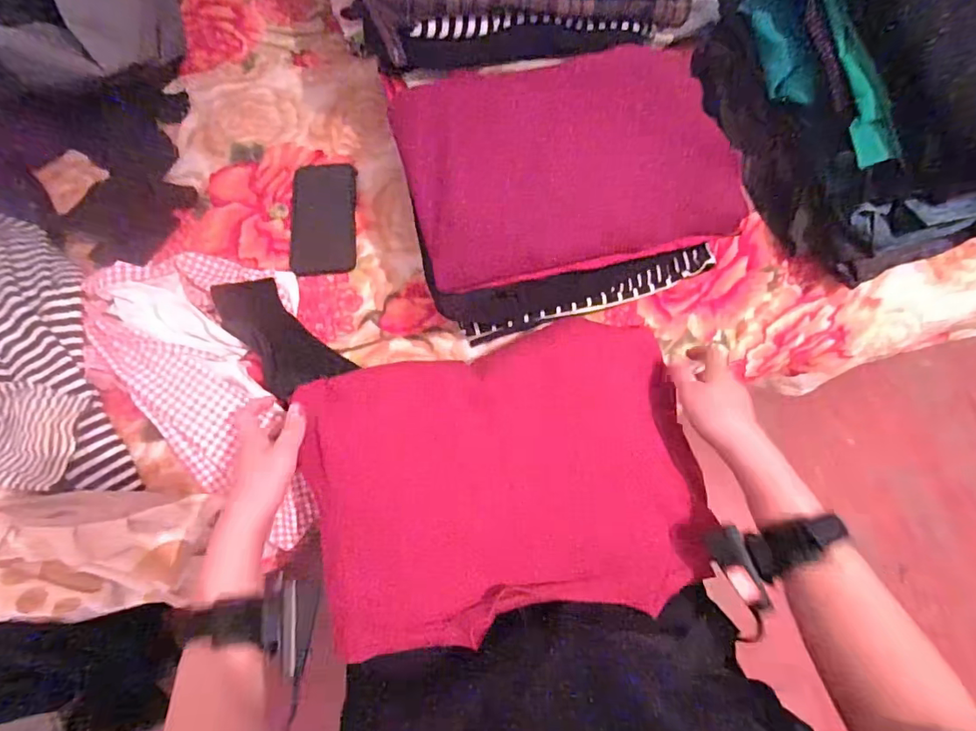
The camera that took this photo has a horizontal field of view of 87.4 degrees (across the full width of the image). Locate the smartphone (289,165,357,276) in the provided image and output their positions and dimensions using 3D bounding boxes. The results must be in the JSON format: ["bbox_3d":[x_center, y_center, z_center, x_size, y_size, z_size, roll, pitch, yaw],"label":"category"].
[{"bbox_3d":[-0.209,-0.191,0.651,0.080,0.006,0.166,-5,71,0],"label":"smartphone"}]

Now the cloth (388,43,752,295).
[{"bbox_3d":[0.076,-0.210,0.529,0.312,0.053,0.220,-12,71,-3],"label":"cloth"}]

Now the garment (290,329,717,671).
[{"bbox_3d":[0.024,0.099,0.490,0.358,0.052,0.273,-15,71,-4],"label":"garment"}]

